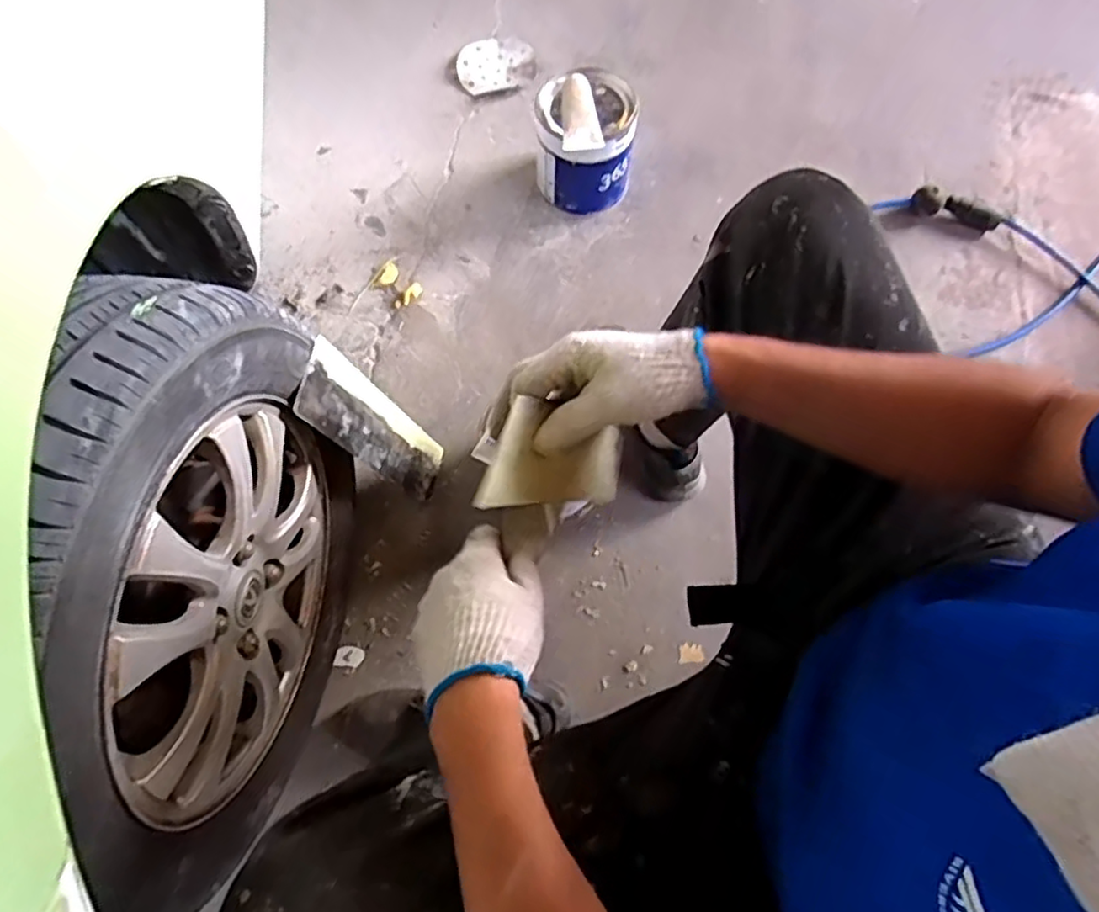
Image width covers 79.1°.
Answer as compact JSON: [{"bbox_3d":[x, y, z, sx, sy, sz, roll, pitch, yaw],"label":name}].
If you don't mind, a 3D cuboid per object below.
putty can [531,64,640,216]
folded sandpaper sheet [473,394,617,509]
[{"bbox_3d":[0.057,-0.485,1.034,0.144,0.169,0.151,0,69,-1],"label":"putty can"},{"bbox_3d":[0.004,0.001,0.476,0.022,0.135,0.070,12,93,39],"label":"folded sandpaper sheet"}]

